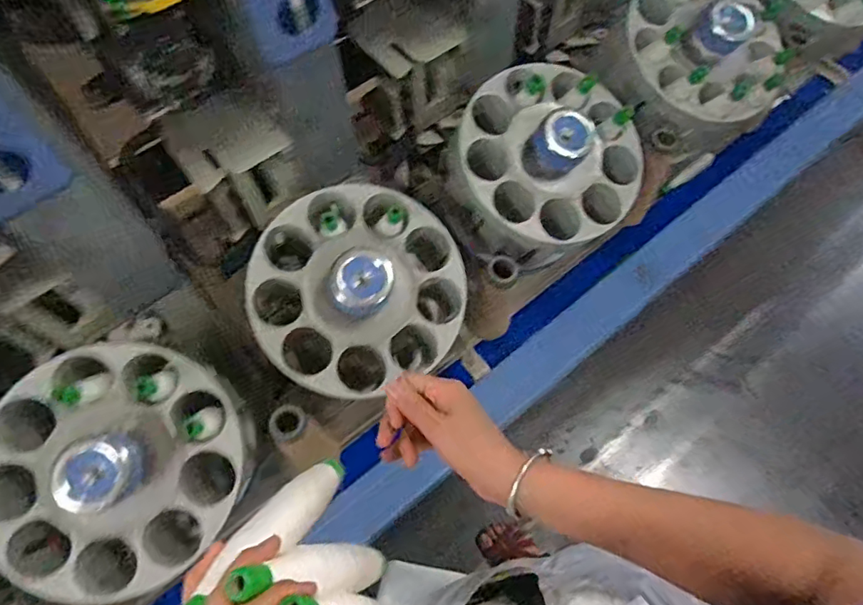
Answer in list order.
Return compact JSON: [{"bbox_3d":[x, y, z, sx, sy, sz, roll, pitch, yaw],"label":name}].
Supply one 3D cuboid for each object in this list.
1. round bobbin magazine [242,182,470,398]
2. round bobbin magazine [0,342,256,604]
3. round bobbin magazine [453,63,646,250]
[{"bbox_3d":[-0.084,-0.021,0.609,0.239,0.104,0.239,1,81,-8],"label":"round bobbin magazine"},{"bbox_3d":[-0.324,0.162,0.539,0.239,0.081,0.232,1,81,-9],"label":"round bobbin magazine"},{"bbox_3d":[0.147,-0.187,0.690,0.226,0.126,0.226,1,82,-10],"label":"round bobbin magazine"}]

